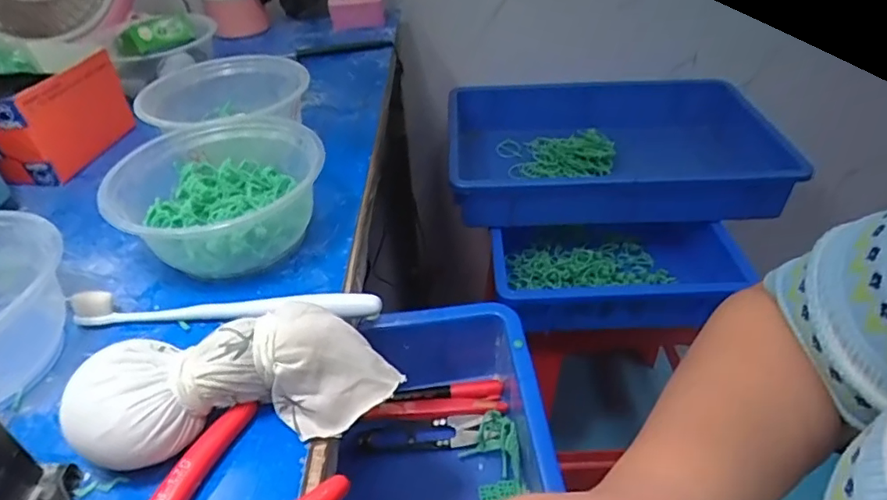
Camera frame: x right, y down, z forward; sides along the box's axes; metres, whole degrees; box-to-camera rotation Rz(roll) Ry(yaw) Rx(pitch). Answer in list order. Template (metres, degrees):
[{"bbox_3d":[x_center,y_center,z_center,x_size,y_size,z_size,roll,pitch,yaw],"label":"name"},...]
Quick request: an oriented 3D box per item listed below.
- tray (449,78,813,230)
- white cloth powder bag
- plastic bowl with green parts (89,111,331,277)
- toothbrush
[{"bbox_3d":[0.216,-0.137,0.777,0.394,0.094,0.260,-3,38,-1],"label":"tray"},{"bbox_3d":[-0.096,0.064,0.273,0.146,0.048,0.049,-12,39,-12],"label":"white cloth powder bag"},{"bbox_3d":[-0.145,-0.032,0.381,0.132,0.065,0.115,-12,39,-12],"label":"plastic bowl with green parts"},{"bbox_3d":[-0.128,0.034,0.335,0.181,0.018,0.015,0,38,2],"label":"toothbrush"}]

